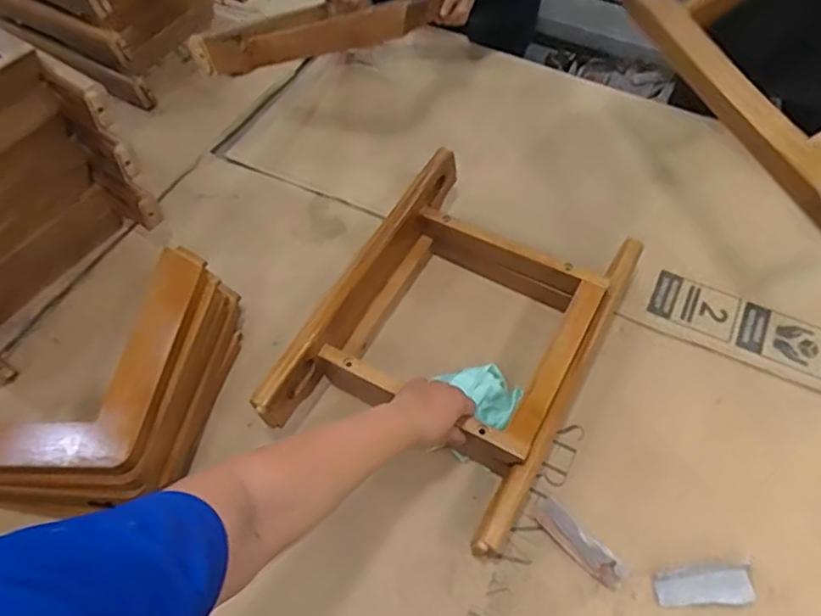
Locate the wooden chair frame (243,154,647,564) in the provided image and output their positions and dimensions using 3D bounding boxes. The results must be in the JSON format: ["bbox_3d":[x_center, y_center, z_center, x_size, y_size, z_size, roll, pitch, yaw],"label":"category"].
[{"bbox_3d":[0.072,0.036,0.862,0.350,0.115,0.475,26,64,17],"label":"wooden chair frame"}]

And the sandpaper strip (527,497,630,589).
[{"bbox_3d":[0.202,0.281,0.742,0.127,0.022,0.034,40,69,22],"label":"sandpaper strip"}]

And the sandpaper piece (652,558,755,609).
[{"bbox_3d":[0.340,0.322,0.713,0.110,0.014,0.044,-5,60,0],"label":"sandpaper piece"}]

